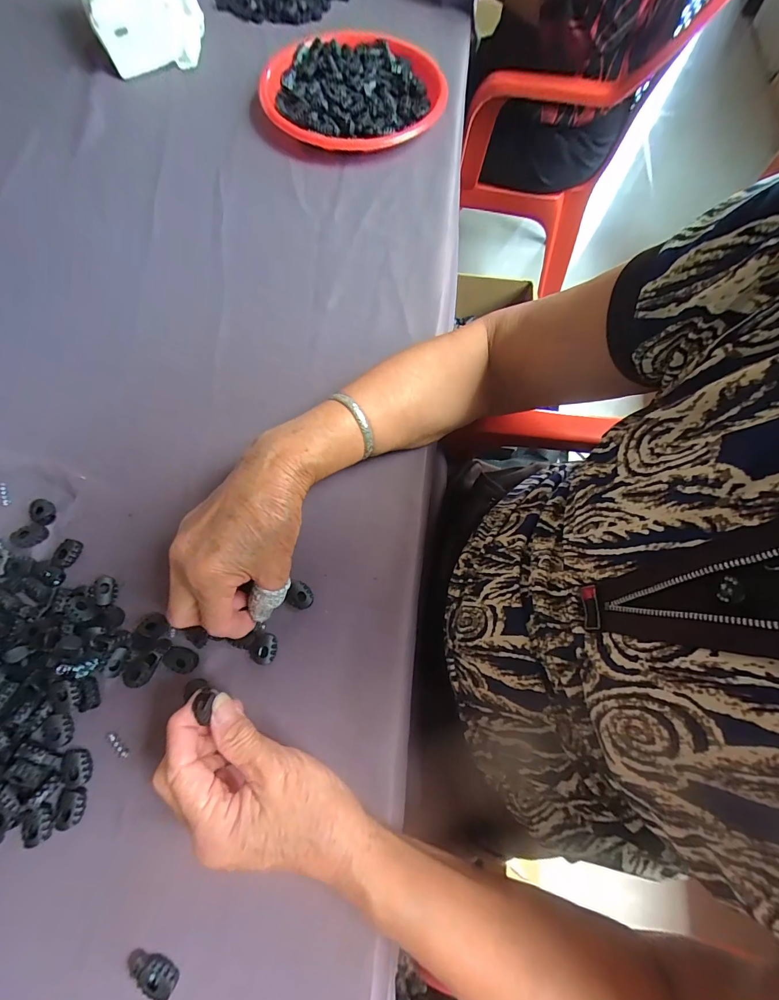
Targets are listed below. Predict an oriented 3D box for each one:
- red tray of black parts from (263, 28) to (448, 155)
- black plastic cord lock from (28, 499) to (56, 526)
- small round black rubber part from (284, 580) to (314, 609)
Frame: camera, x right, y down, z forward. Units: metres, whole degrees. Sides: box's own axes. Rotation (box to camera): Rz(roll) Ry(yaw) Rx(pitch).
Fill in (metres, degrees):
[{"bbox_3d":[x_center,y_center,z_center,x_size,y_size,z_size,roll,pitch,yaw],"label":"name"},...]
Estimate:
[{"bbox_3d":[-0.043,-0.495,0.472,0.194,0.034,0.202,43,75,12],"label":"red tray of black parts"},{"bbox_3d":[-0.290,0.010,0.323,0.019,0.009,0.019,0,71,-1],"label":"black plastic cord lock"},{"bbox_3d":[-0.070,0.076,0.306,0.021,0.007,0.019,24,72,7],"label":"small round black rubber part"}]

